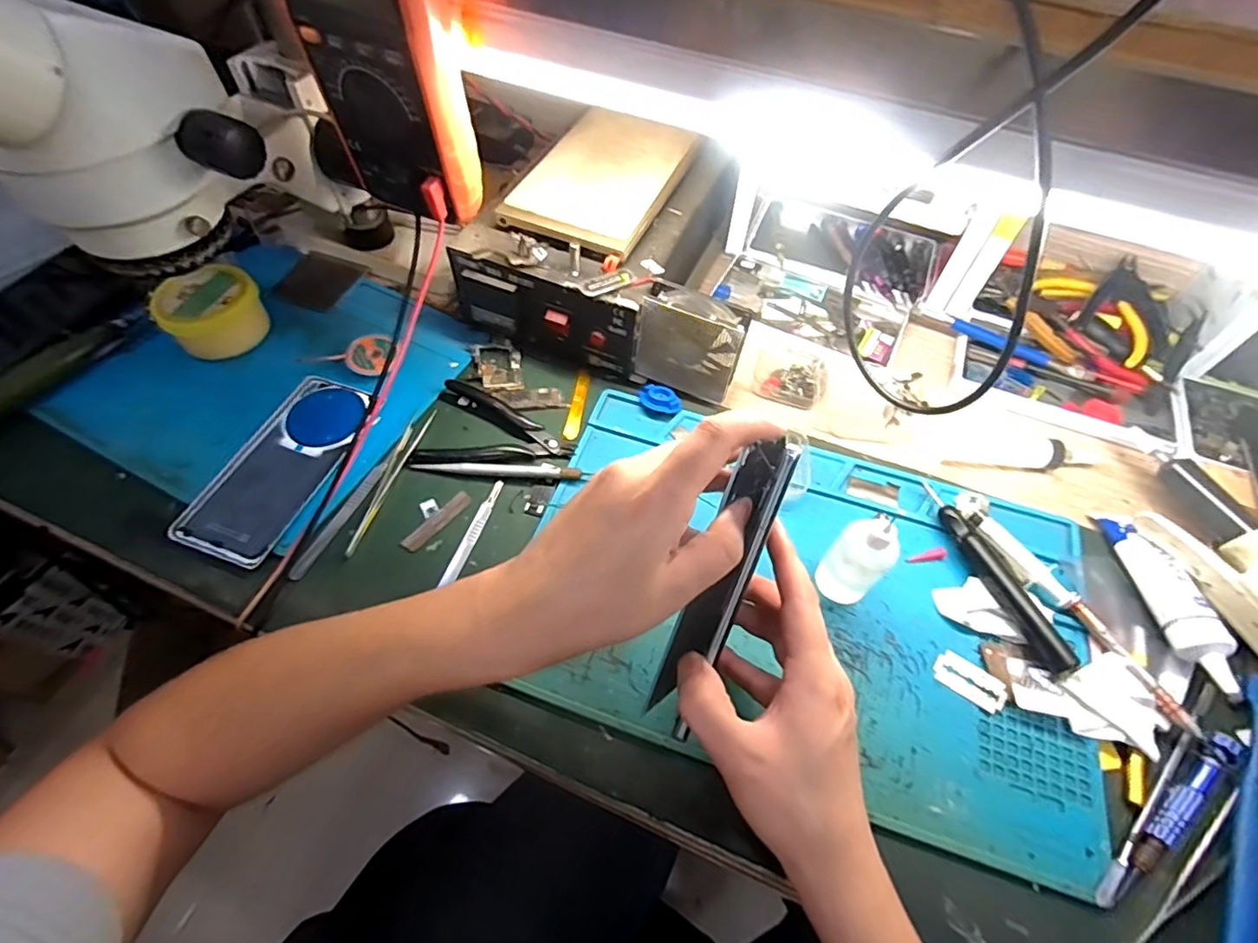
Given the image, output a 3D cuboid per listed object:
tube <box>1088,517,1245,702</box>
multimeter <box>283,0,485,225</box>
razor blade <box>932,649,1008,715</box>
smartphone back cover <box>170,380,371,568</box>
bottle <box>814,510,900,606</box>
[{"bbox_3d":[0.367,0.083,0.391,0.031,0.029,0.127,-1,58,-3],"label":"tube"},{"bbox_3d":[-0.138,-0.232,0.325,0.087,0.171,0.048,23,60,12],"label":"multimeter"},{"bbox_3d":[0.219,0.135,0.372,0.042,0.004,0.023,32,67,21],"label":"razor blade"},{"bbox_3d":[-0.261,-0.005,0.439,0.075,0.008,0.158,18,59,9],"label":"smartphone back cover"},{"bbox_3d":[0.150,0.053,0.370,0.034,0.085,0.035,1,58,-1],"label":"bottle"}]

